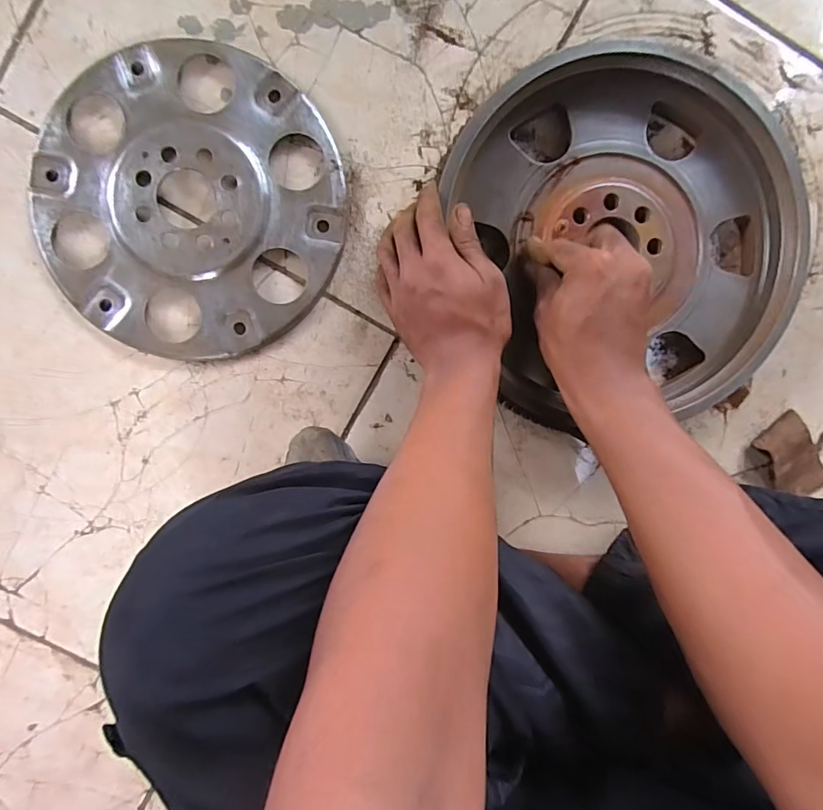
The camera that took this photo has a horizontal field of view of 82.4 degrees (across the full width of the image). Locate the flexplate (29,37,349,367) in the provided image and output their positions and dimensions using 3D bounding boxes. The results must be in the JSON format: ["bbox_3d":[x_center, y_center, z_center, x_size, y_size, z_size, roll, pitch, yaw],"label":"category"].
[{"bbox_3d":[-0.189,-0.176,0.405,0.249,0.014,0.264,0,95,-2],"label":"flexplate"}]

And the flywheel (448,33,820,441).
[{"bbox_3d":[0.185,-0.140,0.407,0.271,0.048,0.302,-21,96,0],"label":"flywheel"}]

